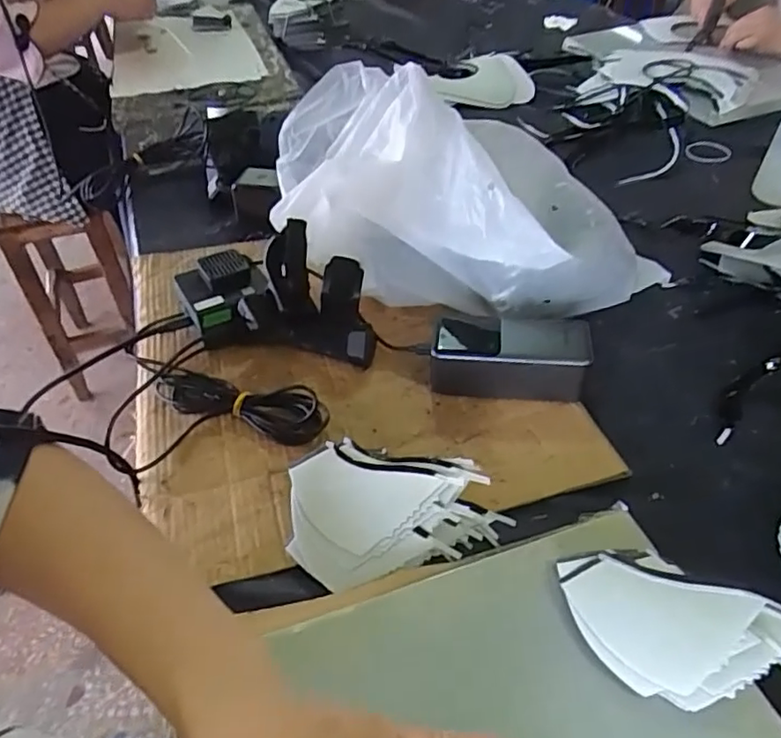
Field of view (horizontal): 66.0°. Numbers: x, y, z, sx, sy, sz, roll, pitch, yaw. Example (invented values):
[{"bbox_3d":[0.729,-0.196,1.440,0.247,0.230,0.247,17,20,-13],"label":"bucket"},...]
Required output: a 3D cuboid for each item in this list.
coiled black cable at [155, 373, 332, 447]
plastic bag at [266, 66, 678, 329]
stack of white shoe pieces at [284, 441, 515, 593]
[{"bbox_3d":[-0.122,0.029,0.502,0.144,0.026,0.042,12,45,15],"label":"coiled black cable"},{"bbox_3d":[0.081,-0.156,0.573,0.383,0.184,0.171,2,43,5],"label":"plastic bag"},{"bbox_3d":[0.004,0.092,0.410,0.148,0.051,0.085,-11,44,-9],"label":"stack of white shoe pieces"}]

